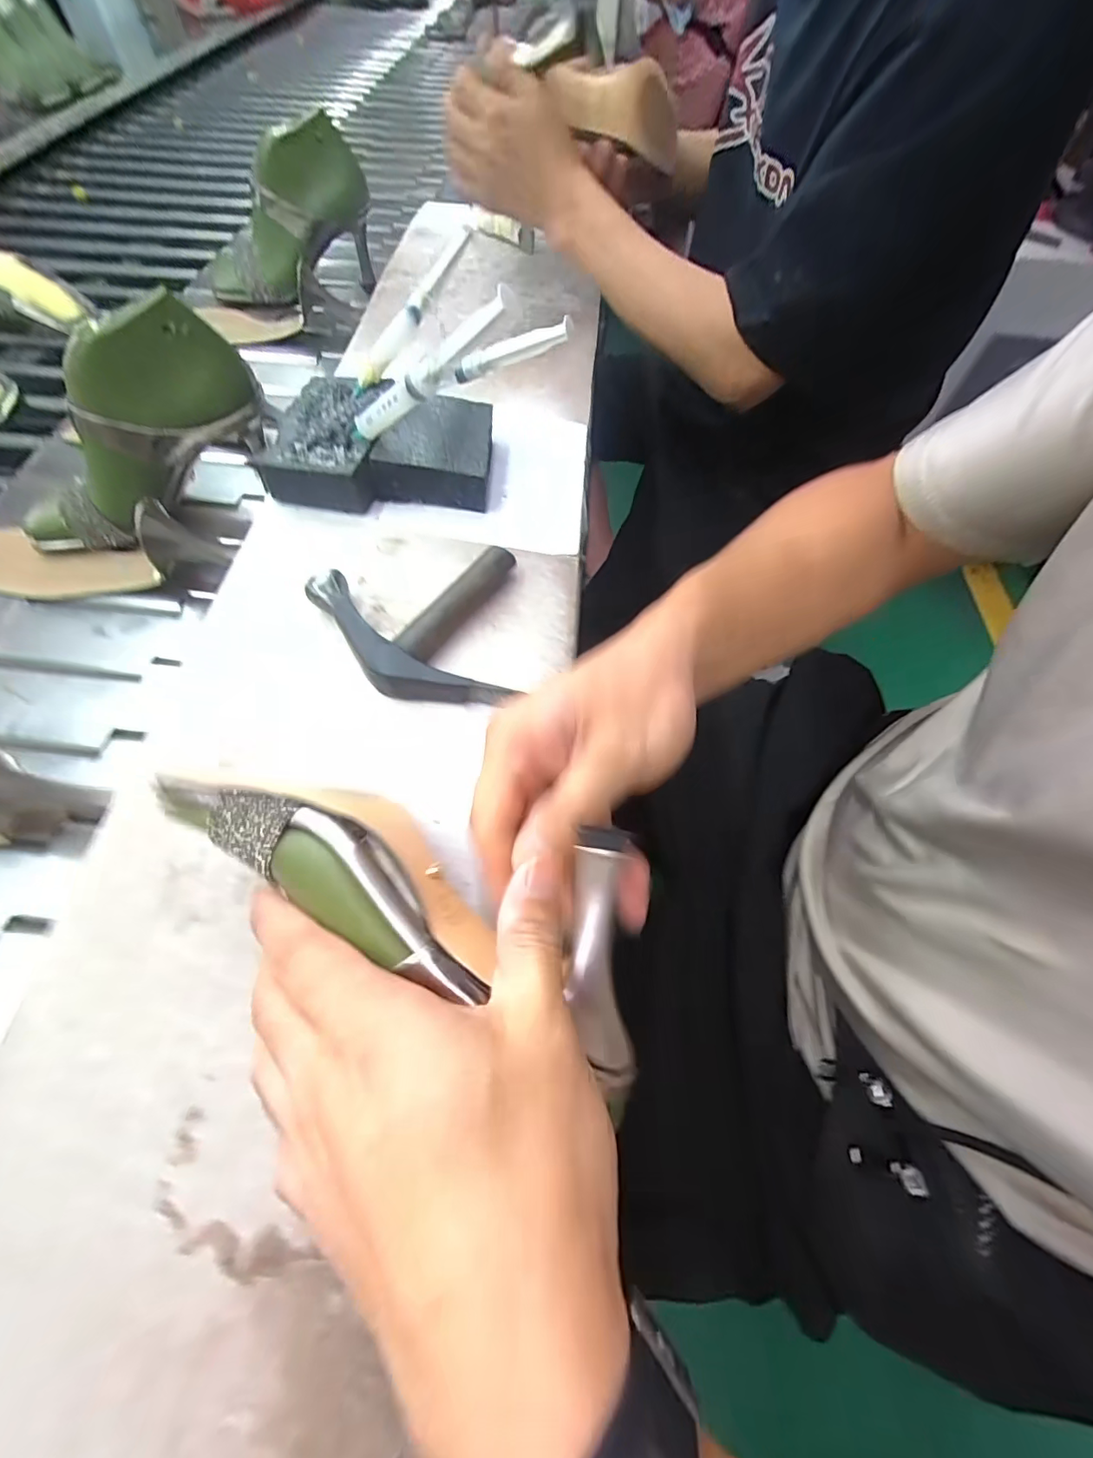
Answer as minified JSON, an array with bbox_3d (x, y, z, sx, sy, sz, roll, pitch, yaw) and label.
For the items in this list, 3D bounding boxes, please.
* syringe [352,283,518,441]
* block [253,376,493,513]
[{"bbox_3d":[-0.083,-0.229,0.337,0.170,0.019,0.017,-5,51,42],"label":"syringe"},{"bbox_3d":[-0.128,-0.231,0.417,0.163,0.044,0.119,2,62,-2],"label":"block"}]

